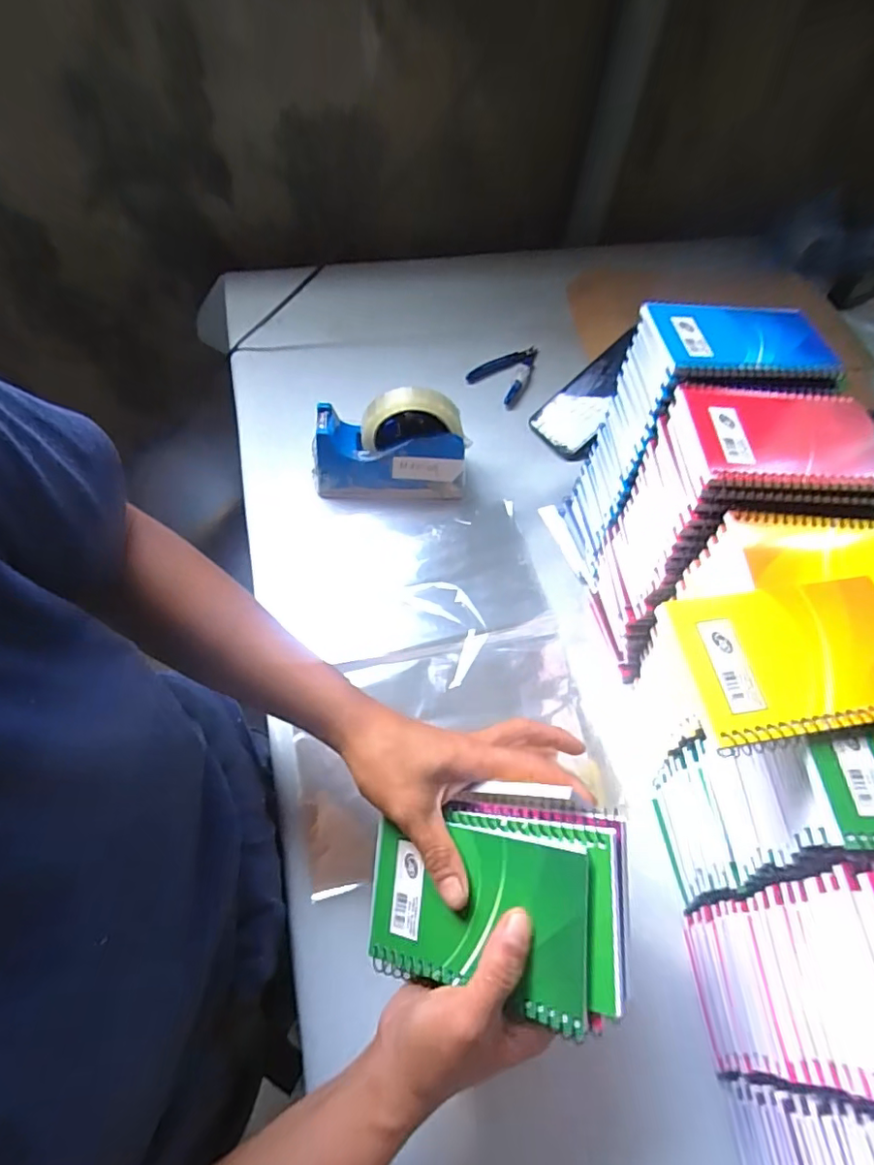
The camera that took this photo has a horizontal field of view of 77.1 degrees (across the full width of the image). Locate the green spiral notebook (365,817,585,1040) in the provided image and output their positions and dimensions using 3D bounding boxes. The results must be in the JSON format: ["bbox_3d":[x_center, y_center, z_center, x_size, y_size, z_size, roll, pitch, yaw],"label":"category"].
[{"bbox_3d":[0.016,0.182,0.303,0.132,0.006,0.081,-7,69,32],"label":"green spiral notebook"}]

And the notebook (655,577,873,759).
[{"bbox_3d":[0.195,0.040,0.295,0.124,0.013,0.081,-7,60,-9],"label":"notebook"}]

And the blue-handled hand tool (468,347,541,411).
[{"bbox_3d":[0.102,-0.277,0.724,0.076,0.012,0.108,41,65,20],"label":"blue-handled hand tool"}]

